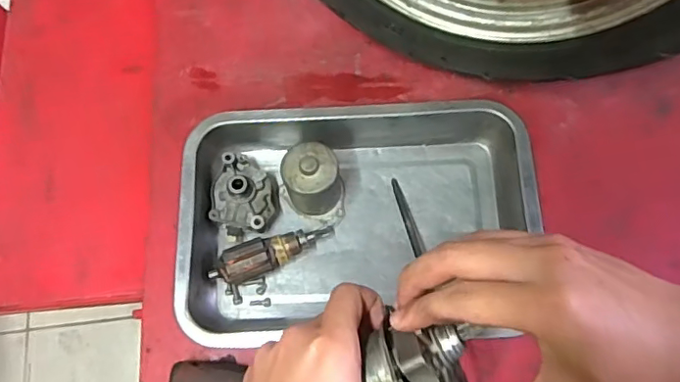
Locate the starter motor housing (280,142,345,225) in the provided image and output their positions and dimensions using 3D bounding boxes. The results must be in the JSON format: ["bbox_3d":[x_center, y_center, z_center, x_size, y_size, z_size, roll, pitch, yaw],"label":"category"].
[{"bbox_3d":[-0.022,-0.007,0.506,0.055,0.071,0.049,24,75,9],"label":"starter motor housing"}]

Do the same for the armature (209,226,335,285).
[{"bbox_3d":[-0.058,0.054,0.504,0.113,0.024,0.032,-19,72,-17],"label":"armature"}]

